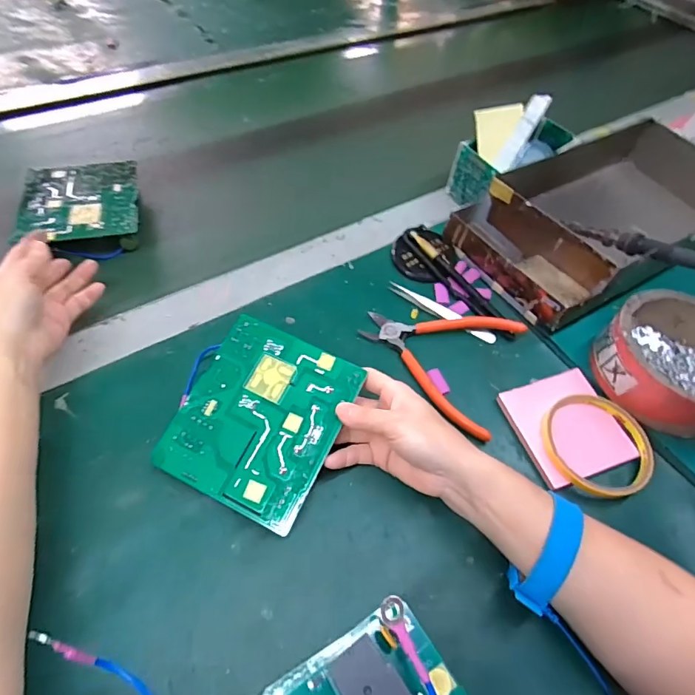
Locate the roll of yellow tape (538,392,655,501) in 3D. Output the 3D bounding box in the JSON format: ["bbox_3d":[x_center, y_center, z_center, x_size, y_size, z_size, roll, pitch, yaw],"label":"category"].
[{"bbox_3d":[0.203,0.078,0.360,0.083,0.015,0.085,2,55,-3],"label":"roll of yellow tape"}]

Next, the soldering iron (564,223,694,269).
[{"bbox_3d":[0.298,-0.085,0.406,0.017,0.020,0.213,-24,36,-20],"label":"soldering iron"}]

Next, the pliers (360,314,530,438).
[{"bbox_3d":[0.080,0.001,0.405,0.137,0.021,0.121,25,57,12],"label":"pliers"}]

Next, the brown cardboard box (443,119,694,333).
[{"bbox_3d":[0.283,-0.146,0.492,0.322,0.069,0.178,-24,61,-20],"label":"brown cardboard box"}]

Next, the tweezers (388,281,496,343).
[{"bbox_3d":[0.092,-0.035,0.433,0.114,0.013,0.014,29,58,14],"label":"tweezers"}]

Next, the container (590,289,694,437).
[{"bbox_3d":[0.295,0.012,0.394,0.130,0.052,0.122,-24,60,-20],"label":"container"}]

